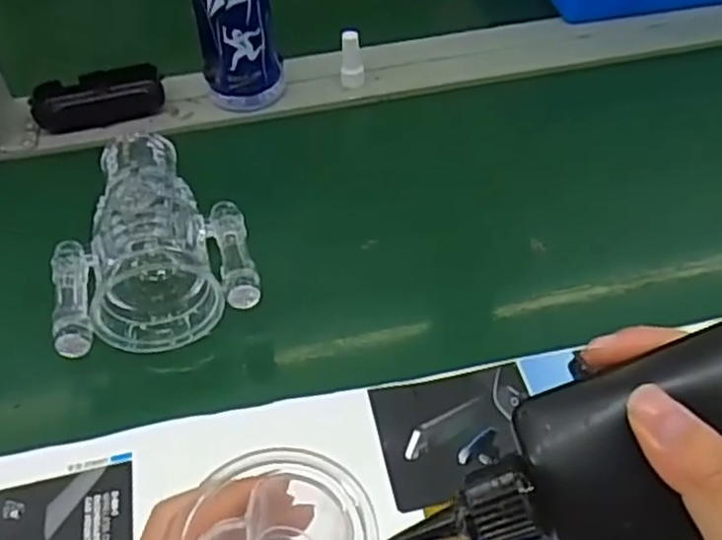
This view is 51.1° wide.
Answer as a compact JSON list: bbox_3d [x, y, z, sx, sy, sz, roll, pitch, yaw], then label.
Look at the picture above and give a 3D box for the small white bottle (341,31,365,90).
[{"bbox_3d":[-0.008,-0.187,0.666,0.020,0.043,0.016,0,49,3],"label":"small white bottle"}]

